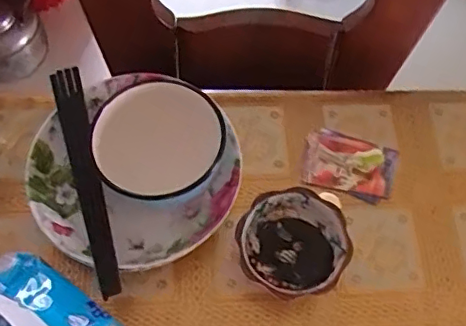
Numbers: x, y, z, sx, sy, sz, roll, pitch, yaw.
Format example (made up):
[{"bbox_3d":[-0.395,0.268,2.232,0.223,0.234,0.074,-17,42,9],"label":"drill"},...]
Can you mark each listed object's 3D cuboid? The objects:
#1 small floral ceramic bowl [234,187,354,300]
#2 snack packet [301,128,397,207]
[{"bbox_3d":[0.055,0.079,0.529,0.099,0.043,0.097,1,64,-2],"label":"small floral ceramic bowl"},{"bbox_3d":[0.122,0.002,0.586,0.094,0.008,0.068,17,64,6],"label":"snack packet"}]

